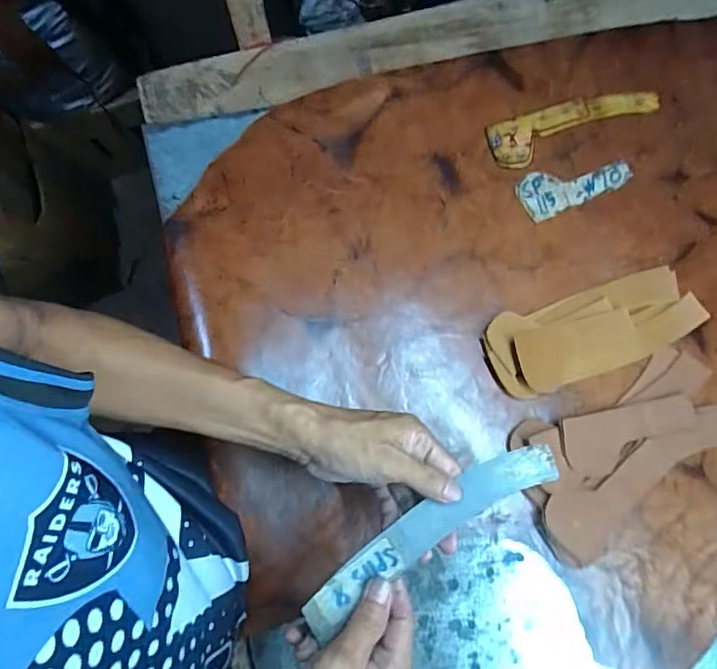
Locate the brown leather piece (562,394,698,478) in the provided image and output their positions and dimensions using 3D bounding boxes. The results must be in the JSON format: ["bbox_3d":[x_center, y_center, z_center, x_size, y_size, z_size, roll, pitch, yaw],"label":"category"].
[{"bbox_3d":[0.261,0.097,0.470,0.132,0.004,0.056,-11,79,-5],"label":"brown leather piece"}]

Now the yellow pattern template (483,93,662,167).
[{"bbox_3d":[0.244,-0.239,0.558,0.200,0.005,0.054,-19,83,-5],"label":"yellow pattern template"}]

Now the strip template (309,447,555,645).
[{"bbox_3d":[0.052,0.141,0.356,0.205,0.015,0.034,-32,80,-7],"label":"strip template"}]

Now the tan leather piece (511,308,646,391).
[{"bbox_3d":[0.220,0.014,0.490,0.125,0.006,0.058,-16,79,-4],"label":"tan leather piece"}]

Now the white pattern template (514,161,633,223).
[{"bbox_3d":[0.235,-0.166,0.540,0.124,0.008,0.051,-22,79,-6],"label":"white pattern template"}]

